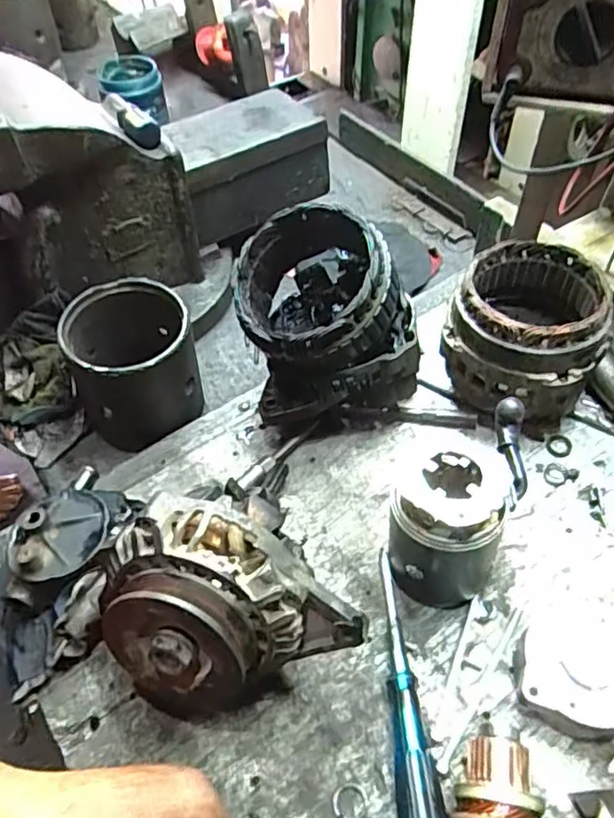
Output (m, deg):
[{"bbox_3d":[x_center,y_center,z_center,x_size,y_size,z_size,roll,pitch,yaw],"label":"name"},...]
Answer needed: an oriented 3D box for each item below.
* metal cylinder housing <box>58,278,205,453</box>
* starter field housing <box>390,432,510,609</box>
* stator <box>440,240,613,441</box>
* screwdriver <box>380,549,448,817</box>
[{"bbox_3d":[-0.159,-0.041,0.559,0.110,0.102,0.108,-14,54,-9],"label":"metal cylinder housing"},{"bbox_3d":[0.097,0.082,0.436,0.078,0.115,0.085,2,53,3],"label":"starter field housing"},{"bbox_3d":[0.186,-0.062,0.538,0.127,0.121,0.124,19,55,15],"label":"stator"},{"bbox_3d":[0.067,0.190,0.410,0.029,0.026,0.190,-2,53,0],"label":"screwdriver"}]

